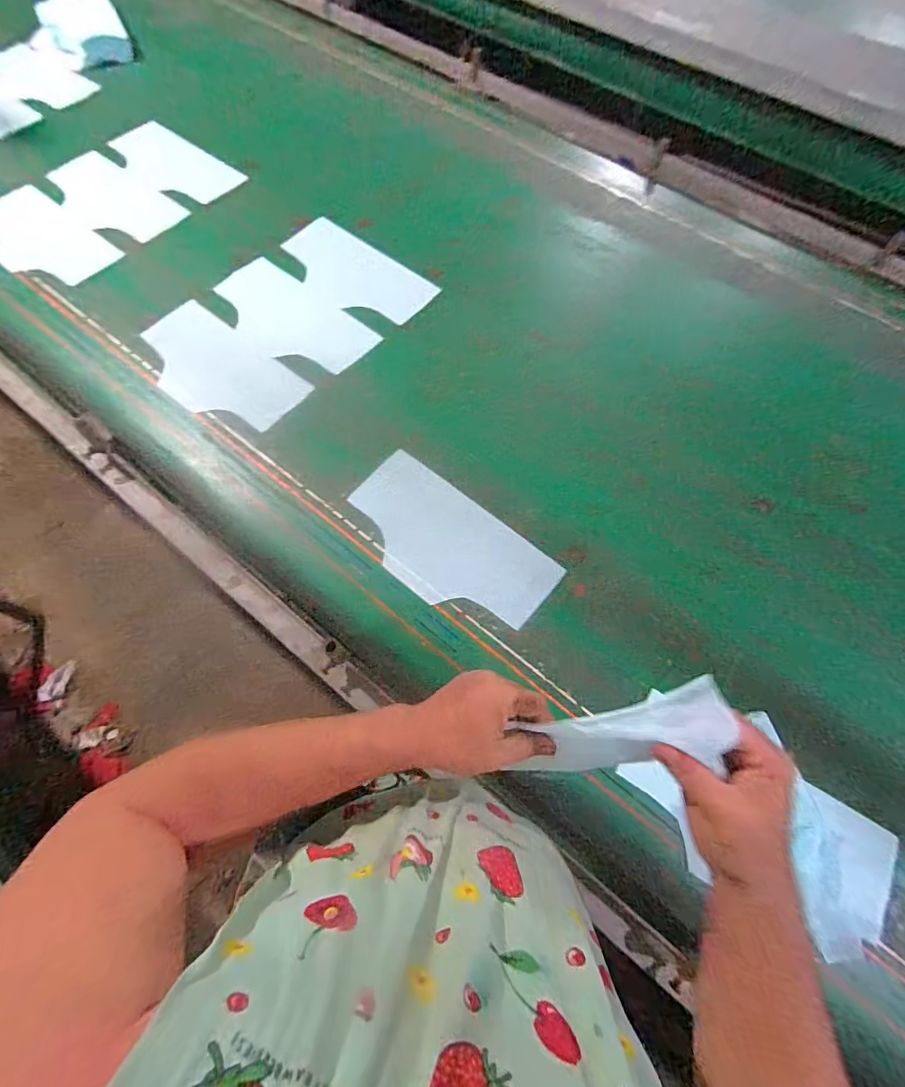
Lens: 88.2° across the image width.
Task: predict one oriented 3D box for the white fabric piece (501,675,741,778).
[{"bbox_3d":[0.134,0.162,0.384,0.175,0.017,0.056,-28,64,29],"label":"white fabric piece"}]

